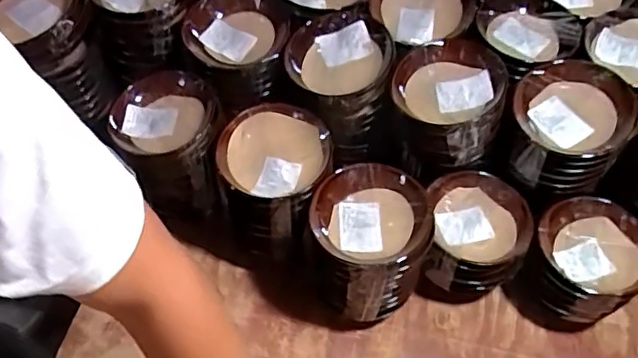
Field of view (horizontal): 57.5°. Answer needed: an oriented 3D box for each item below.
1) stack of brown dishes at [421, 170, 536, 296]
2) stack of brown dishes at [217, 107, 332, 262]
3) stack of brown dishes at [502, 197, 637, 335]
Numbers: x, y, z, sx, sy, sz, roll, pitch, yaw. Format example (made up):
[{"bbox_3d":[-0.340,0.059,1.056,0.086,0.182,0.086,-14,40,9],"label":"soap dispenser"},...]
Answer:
[{"bbox_3d":[0.206,0.087,0.794,0.129,0.131,0.138,7,55,4],"label":"stack of brown dishes"},{"bbox_3d":[-0.058,0.011,0.783,0.138,0.164,0.147,11,55,7],"label":"stack of brown dishes"},{"bbox_3d":[0.345,0.119,0.773,0.139,0.131,0.136,29,59,19],"label":"stack of brown dishes"}]

